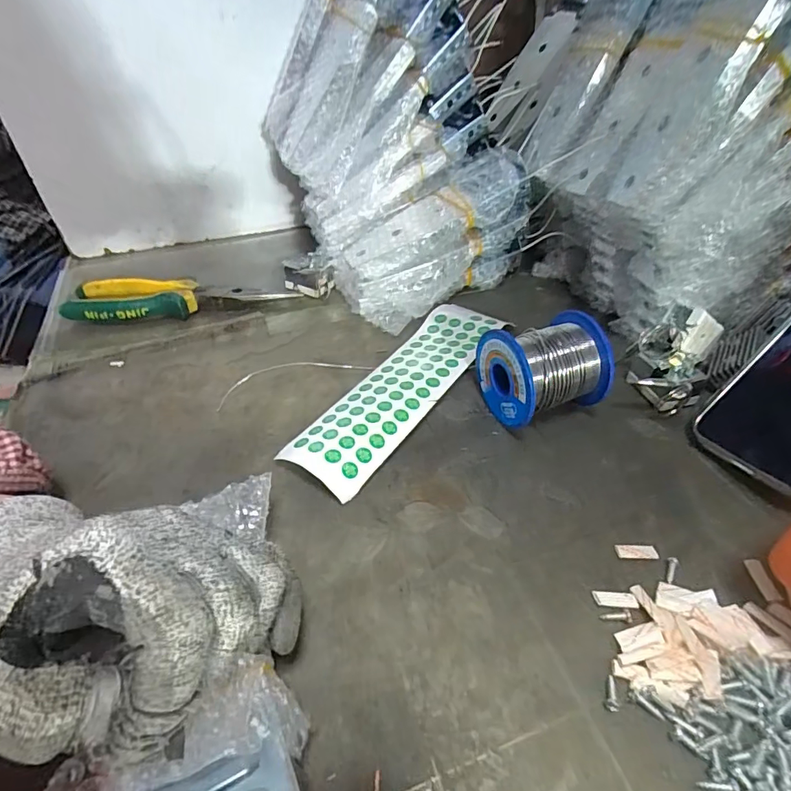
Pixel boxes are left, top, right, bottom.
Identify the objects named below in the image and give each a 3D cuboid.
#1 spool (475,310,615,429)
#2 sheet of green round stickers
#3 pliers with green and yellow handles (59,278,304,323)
[{"bbox_3d":[0.100,-0.016,0.314,0.076,0.056,0.066,-15,45,-13],"label":"spool"},{"bbox_3d":[0.008,-0.011,0.334,0.060,0.016,0.201,27,51,28],"label":"sheet of green round stickers"},{"bbox_3d":[-0.191,-0.084,0.416,0.192,0.021,0.042,-2,43,0],"label":"pliers with green and yellow handles"}]

